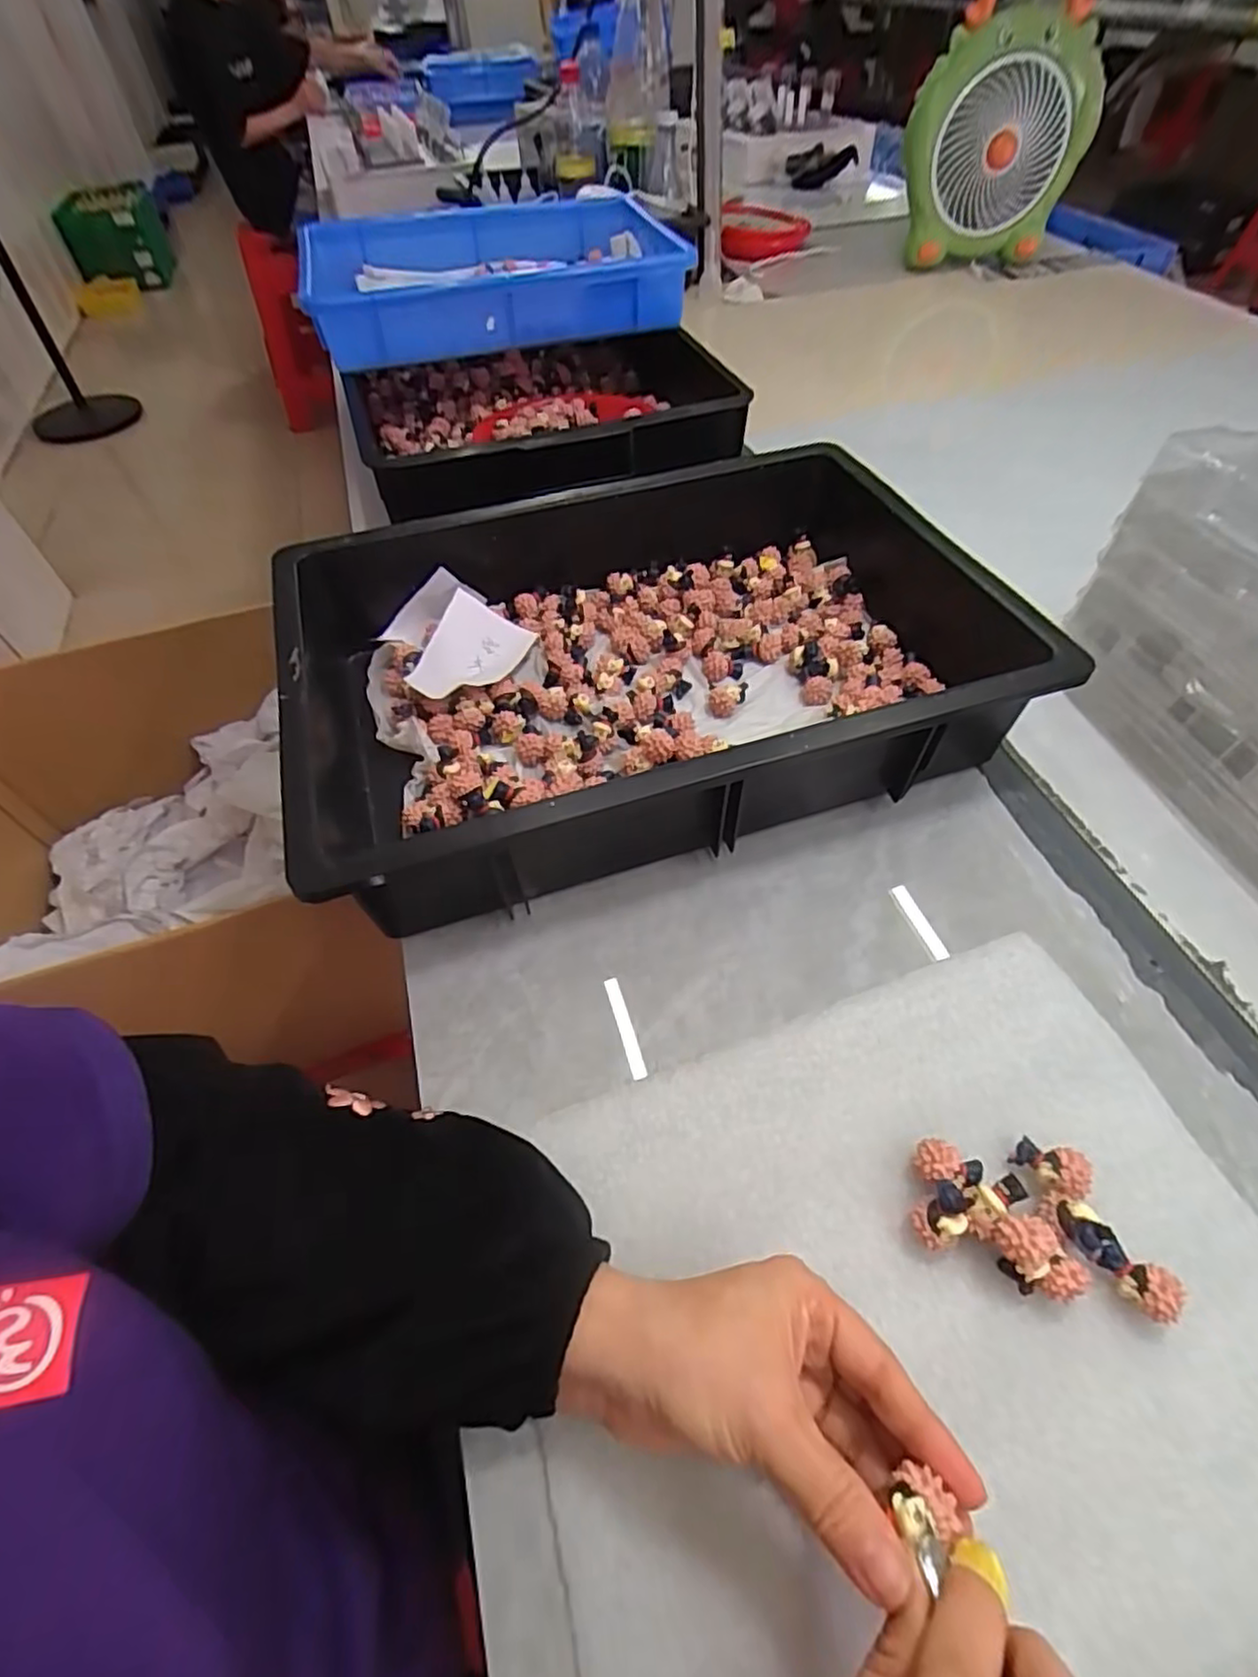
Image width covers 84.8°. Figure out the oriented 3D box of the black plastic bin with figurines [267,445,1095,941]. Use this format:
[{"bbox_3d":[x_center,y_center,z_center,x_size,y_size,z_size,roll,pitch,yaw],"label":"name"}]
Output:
[{"bbox_3d":[0.028,-0.133,0.484,0.492,0.093,0.318,-16,54,-11],"label":"black plastic bin with figurines"}]

